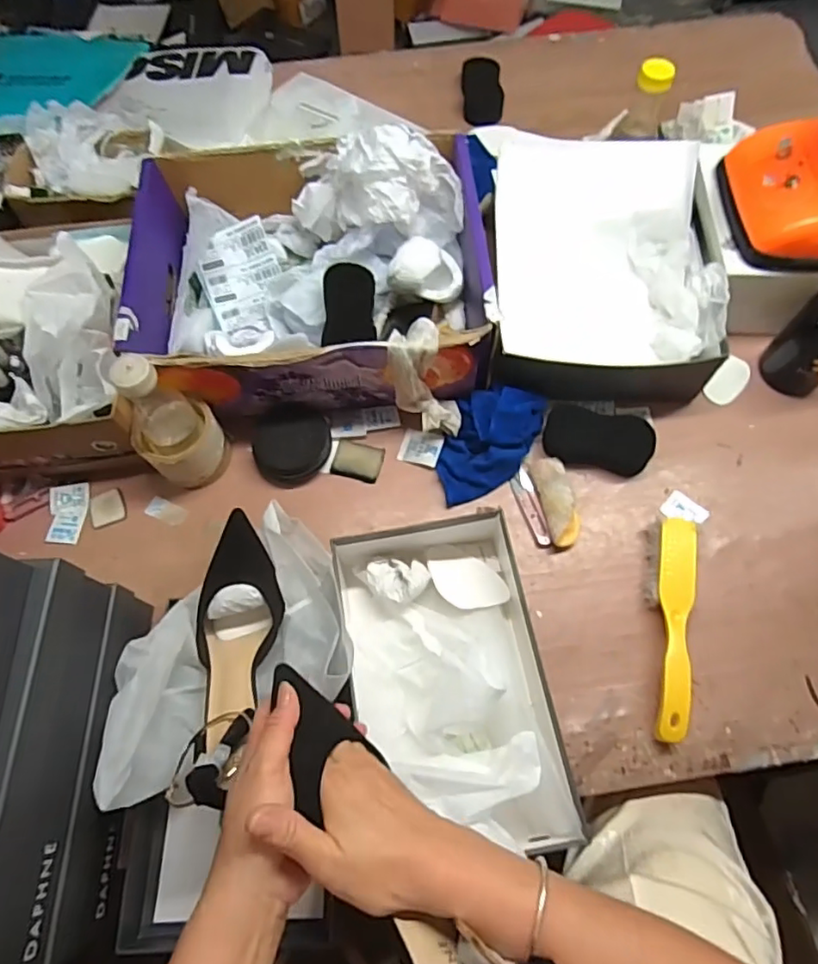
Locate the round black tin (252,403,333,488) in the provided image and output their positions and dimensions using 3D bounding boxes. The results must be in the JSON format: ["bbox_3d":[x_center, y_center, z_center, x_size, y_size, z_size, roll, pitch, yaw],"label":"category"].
[{"bbox_3d":[-0.141,-0.046,0.695,0.091,0.042,0.090,0,66,1],"label":"round black tin"}]

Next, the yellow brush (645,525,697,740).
[{"bbox_3d":[0.274,0.147,0.599,0.049,0.036,0.227,10,67,5],"label":"yellow brush"}]

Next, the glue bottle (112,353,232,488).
[{"bbox_3d":[-0.259,-0.063,0.623,0.082,0.184,0.070,-37,71,-14],"label":"glue bottle"}]

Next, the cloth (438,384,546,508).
[{"bbox_3d":[0.093,-0.048,0.682,0.099,0.056,0.157,23,69,11],"label":"cloth"}]

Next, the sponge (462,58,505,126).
[{"bbox_3d":[0.123,-0.649,0.962,0.065,0.029,0.131,-2,66,0],"label":"sponge"}]

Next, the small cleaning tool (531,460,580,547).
[{"bbox_3d":[0.173,0.019,0.666,0.040,0.026,0.105,-9,67,-3],"label":"small cleaning tool"}]

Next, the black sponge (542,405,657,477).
[{"bbox_3d":[0.227,-0.050,0.697,0.128,0.033,0.063,14,67,7],"label":"black sponge"}]

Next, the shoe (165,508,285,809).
[{"bbox_3d":[-0.166,0.157,0.545,0.086,0.075,0.267,-4,52,0],"label":"shoe"}]

